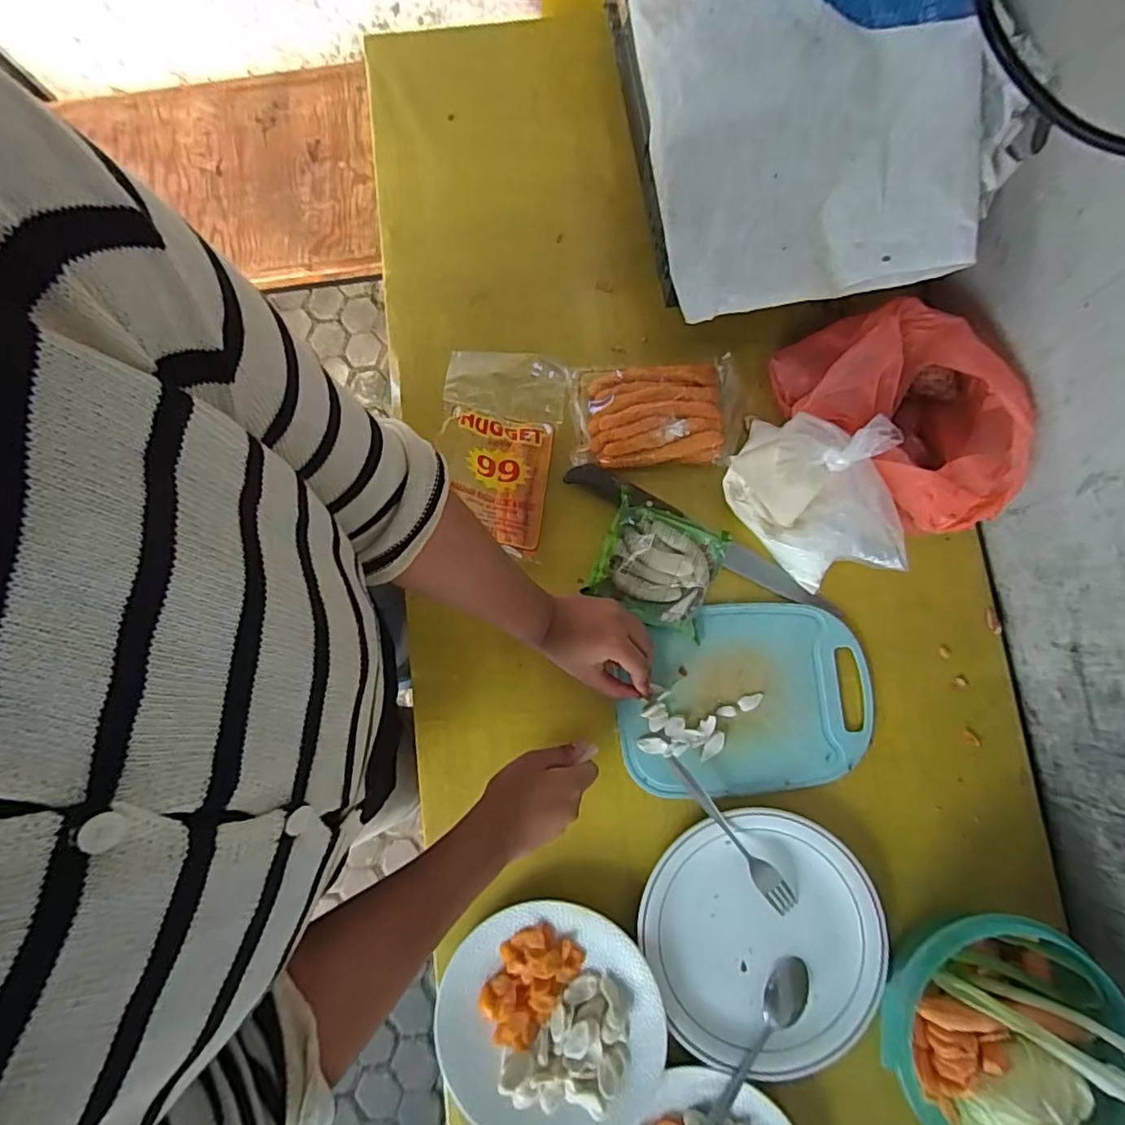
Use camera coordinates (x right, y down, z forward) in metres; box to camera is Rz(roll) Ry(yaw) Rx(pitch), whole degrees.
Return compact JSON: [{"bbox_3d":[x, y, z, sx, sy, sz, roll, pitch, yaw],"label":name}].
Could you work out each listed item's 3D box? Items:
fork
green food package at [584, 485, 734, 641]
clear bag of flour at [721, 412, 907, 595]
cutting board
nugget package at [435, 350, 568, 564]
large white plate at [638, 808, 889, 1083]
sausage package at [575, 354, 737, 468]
[{"bbox_3d":[0.156,0.257,0.548,0.021,0.013,0.166,-40,83,-7],"label":"fork"},{"bbox_3d":[0.095,0.004,0.587,0.117,0.025,0.105,22,80,3],"label":"green food package"},{"bbox_3d":[0.239,-0.065,0.544,0.103,0.135,0.165,-44,82,-4],"label":"clear bag of flour"},{"bbox_3d":[0.179,0.134,0.574,0.241,0.007,0.173,-5,80,-2],"label":"cutting board"},{"bbox_3d":[-0.064,-0.122,0.608,0.121,0.050,0.223,2,81,3],"label":"nugget package"},{"bbox_3d":[0.185,0.344,0.533,0.209,0.012,0.212,0,80,-1],"label":"large white plate"},{"bbox_3d":[0.100,-0.157,0.616,0.173,0.025,0.112,-2,80,-1],"label":"sausage package"}]

